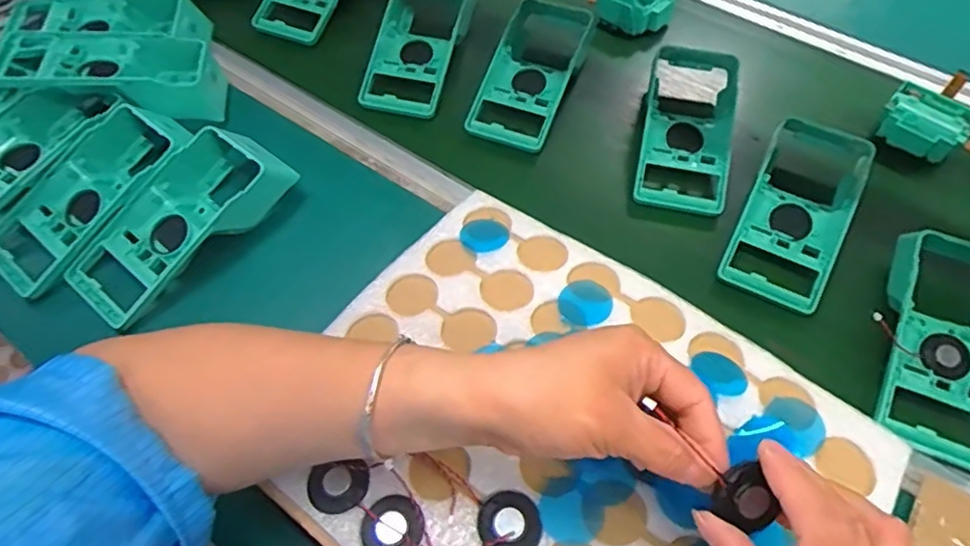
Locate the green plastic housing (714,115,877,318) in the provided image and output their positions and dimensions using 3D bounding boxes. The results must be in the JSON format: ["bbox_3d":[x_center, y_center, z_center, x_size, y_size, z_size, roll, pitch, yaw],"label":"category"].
[{"bbox_3d":[0.273,-0.059,0.539,0.087,0.048,0.196,26,60,17],"label":"green plastic housing"}]

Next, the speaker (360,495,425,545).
[{"bbox_3d":[-0.049,0.135,0.332,0.032,0.006,0.032,0,56,0],"label":"speaker"}]

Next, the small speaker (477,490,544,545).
[{"bbox_3d":[0.013,0.131,0.329,0.032,0.004,0.033,0,56,0],"label":"small speaker"}]

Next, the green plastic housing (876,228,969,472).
[{"bbox_3d":[0.343,0.045,0.461,0.096,0.037,0.181,24,59,16],"label":"green plastic housing"}]

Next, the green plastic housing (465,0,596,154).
[{"bbox_3d":[0.045,-0.202,0.626,0.081,0.058,0.167,19,58,13],"label":"green plastic housing"}]

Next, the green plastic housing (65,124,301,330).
[{"bbox_3d":[-0.250,-0.044,0.516,0.084,0.051,0.184,37,65,22],"label":"green plastic housing"}]

